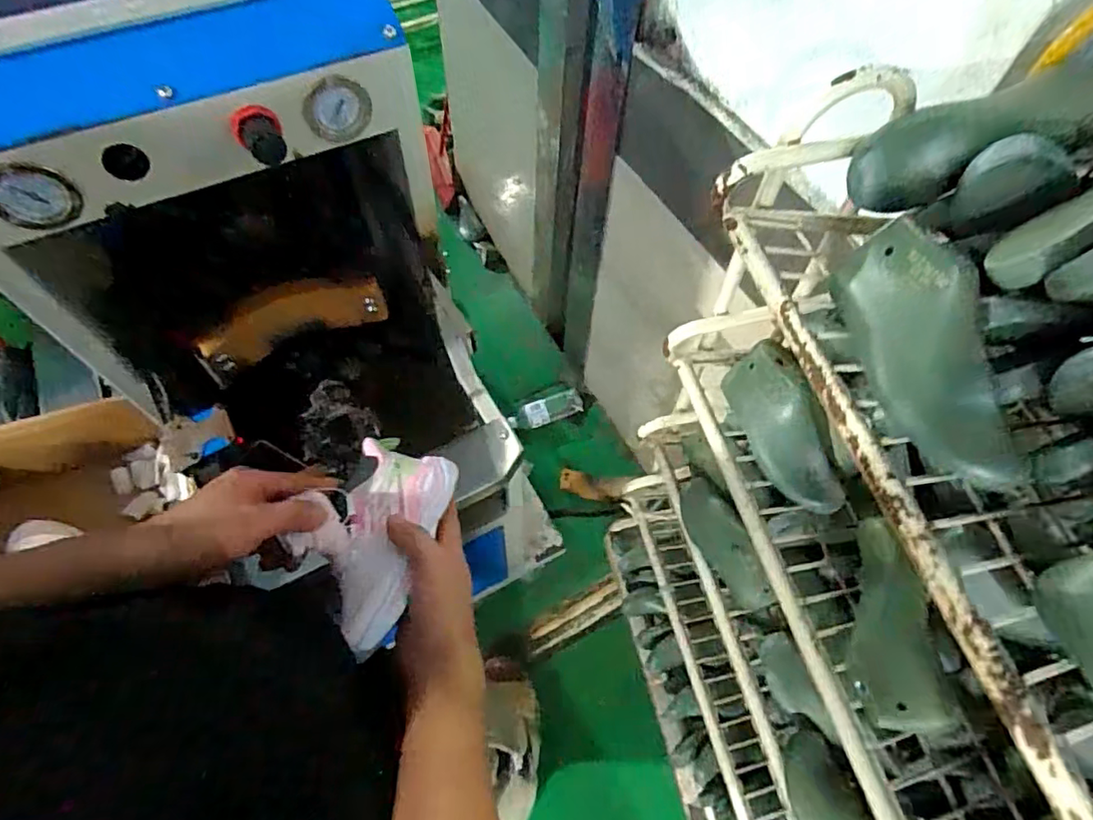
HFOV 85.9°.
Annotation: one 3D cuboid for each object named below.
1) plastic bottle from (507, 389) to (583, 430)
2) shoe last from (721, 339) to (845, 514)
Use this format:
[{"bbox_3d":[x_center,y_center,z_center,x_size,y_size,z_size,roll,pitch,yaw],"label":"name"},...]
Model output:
[{"bbox_3d":[0.001,-0.001,1.670,0.211,0.078,0.071,-24,64,-15],"label":"plastic bottle"},{"bbox_3d":[0.241,0.012,0.603,0.060,0.070,0.193,-12,61,-10],"label":"shoe last"}]

